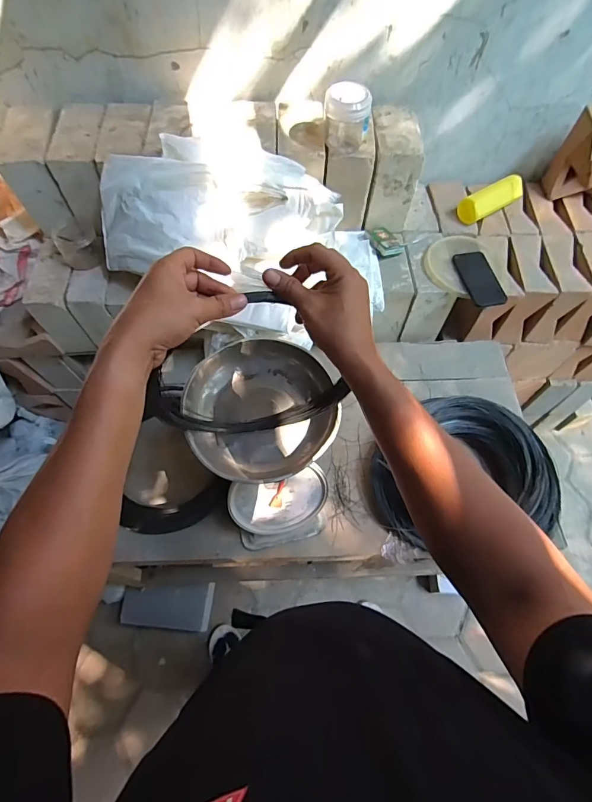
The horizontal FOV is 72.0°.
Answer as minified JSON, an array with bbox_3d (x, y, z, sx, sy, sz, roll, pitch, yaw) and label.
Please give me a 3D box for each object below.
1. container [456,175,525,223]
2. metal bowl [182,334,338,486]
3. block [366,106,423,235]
[{"bbox_3d":[0.506,-0.525,1.069,0.189,0.073,0.066,-33,66,-18],"label":"container"},{"bbox_3d":[-0.055,0.012,0.659,0.229,0.077,0.237,0,61,-1],"label":"metal bowl"},{"bbox_3d":[0.230,-0.570,0.999,0.093,0.181,0.206,1,61,0],"label":"block"}]

